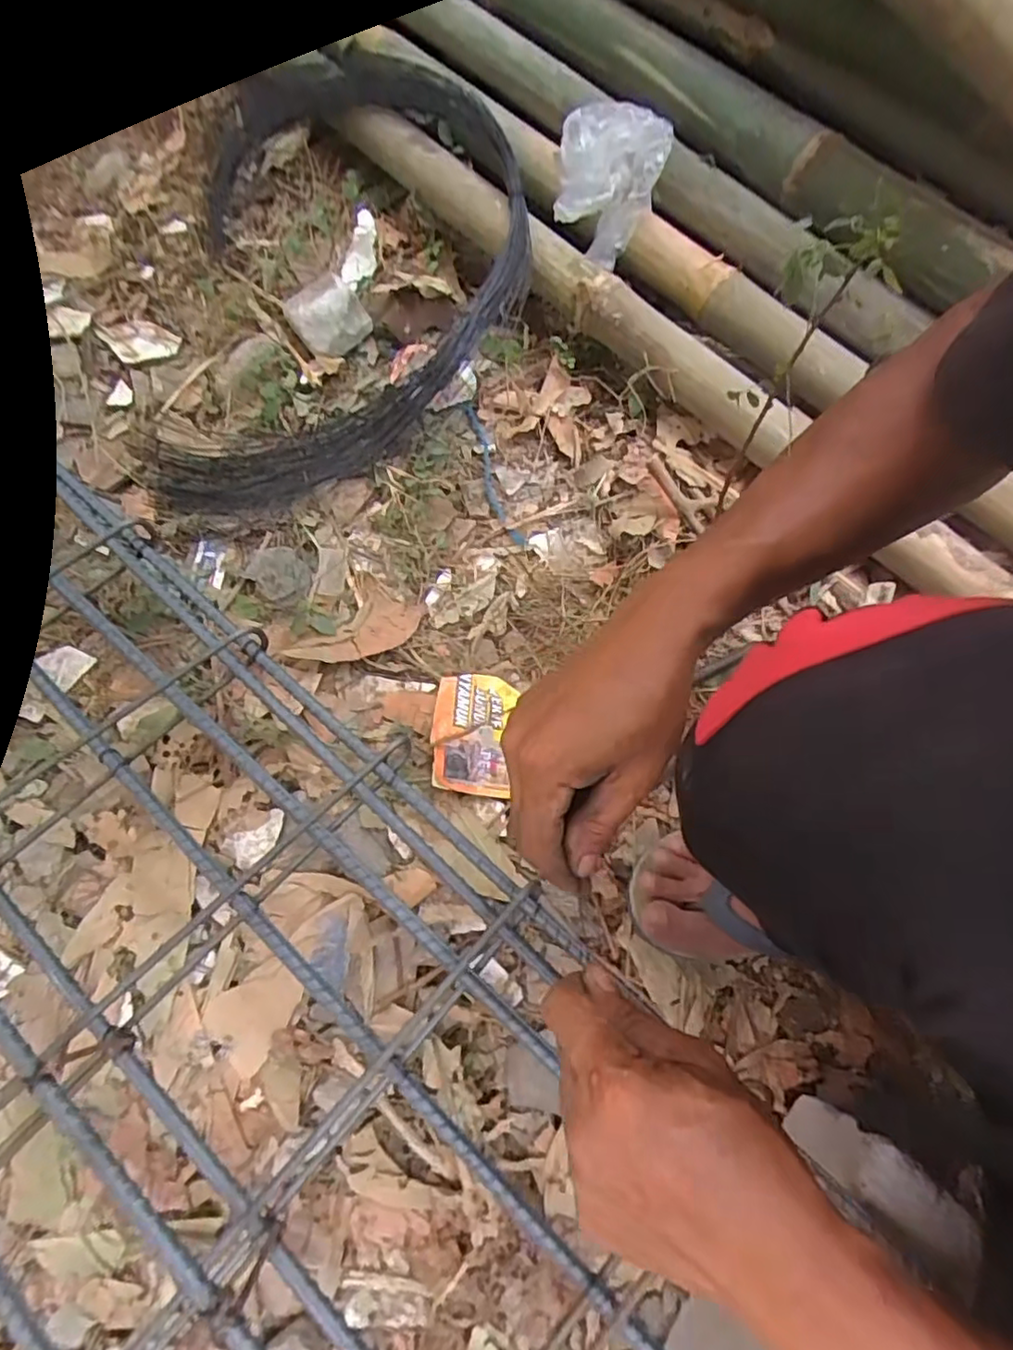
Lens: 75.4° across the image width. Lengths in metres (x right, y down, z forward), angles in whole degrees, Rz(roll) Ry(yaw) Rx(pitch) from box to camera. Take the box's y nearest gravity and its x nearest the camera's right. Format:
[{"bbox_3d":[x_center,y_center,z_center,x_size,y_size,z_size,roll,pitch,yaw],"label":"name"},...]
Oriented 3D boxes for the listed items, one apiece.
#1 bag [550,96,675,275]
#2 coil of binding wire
[{"bbox_3d":[0.110,-0.543,0.724,0.115,0.095,0.108,17,67,5],"label":"bag"},{"bbox_3d":[-0.182,-0.479,0.754,0.402,0.139,0.625,1,67,-2],"label":"coil of binding wire"}]

